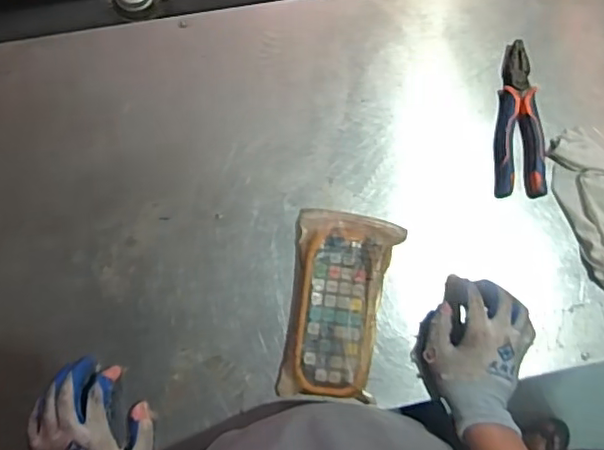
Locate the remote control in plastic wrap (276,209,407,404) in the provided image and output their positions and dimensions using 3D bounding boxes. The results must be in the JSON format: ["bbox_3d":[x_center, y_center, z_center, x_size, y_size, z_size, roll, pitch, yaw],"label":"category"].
[{"bbox_3d":[0.048,0.093,0.688,0.124,0.040,0.216,8,80,-3],"label":"remote control in plastic wrap"}]

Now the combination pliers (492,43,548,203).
[{"bbox_3d":[0.279,-0.133,0.743,0.062,0.029,0.196,2,81,-4],"label":"combination pliers"}]

